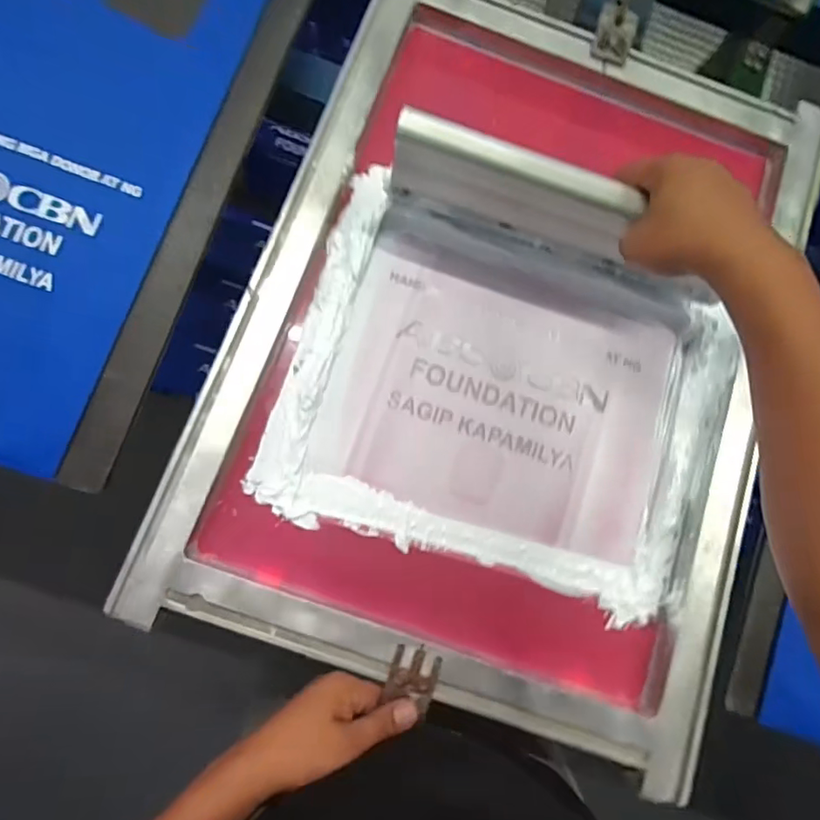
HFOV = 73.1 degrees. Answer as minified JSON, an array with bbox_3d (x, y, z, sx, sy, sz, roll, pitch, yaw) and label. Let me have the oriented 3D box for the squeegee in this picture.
[{"bbox_3d":[0.085,-0.170,0.449,0.200,0.114,0.019,16,82,-3],"label":"squeegee"}]

